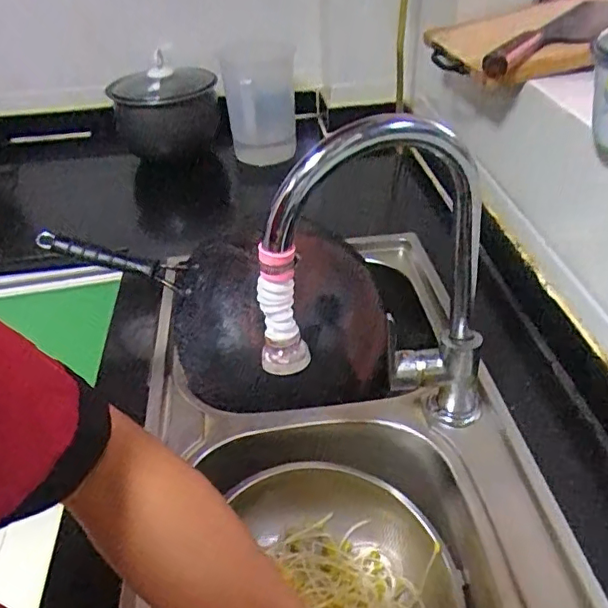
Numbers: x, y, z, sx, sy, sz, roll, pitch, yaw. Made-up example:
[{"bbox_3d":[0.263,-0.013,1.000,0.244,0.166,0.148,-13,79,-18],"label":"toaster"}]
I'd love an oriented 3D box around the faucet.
[{"bbox_3d":[0.077,0.013,0.539,0.255,0.340,0.080,-18,40,-18],"label":"faucet"}]

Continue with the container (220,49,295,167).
[{"bbox_3d":[-0.090,-0.406,1.153,0.143,0.208,0.123,-6,39,-3],"label":"container"}]

